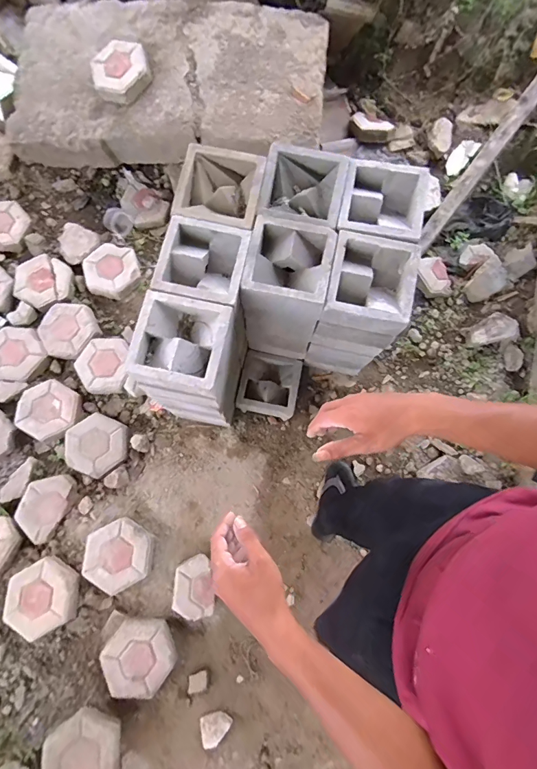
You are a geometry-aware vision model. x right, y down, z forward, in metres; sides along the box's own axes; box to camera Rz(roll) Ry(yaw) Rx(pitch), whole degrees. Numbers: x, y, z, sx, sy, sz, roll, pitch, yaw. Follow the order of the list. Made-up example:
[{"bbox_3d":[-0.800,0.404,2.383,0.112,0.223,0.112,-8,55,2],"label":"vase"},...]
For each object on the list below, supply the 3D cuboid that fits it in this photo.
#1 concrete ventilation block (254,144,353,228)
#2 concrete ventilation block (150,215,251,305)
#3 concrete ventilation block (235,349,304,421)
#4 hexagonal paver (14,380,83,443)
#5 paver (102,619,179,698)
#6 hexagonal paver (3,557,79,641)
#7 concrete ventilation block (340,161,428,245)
[{"bbox_3d":[0.088,-0.487,0.982,0.198,0.073,0.180,13,76,2],"label":"concrete ventilation block"},{"bbox_3d":[-0.156,-0.289,0.956,0.200,0.078,0.199,11,76,2],"label":"concrete ventilation block"},{"bbox_3d":[0.005,0.004,1.421,0.202,0.159,0.208,11,76,2],"label":"concrete ventilation block"},{"bbox_3d":[-0.779,0.091,1.383,0.214,0.040,0.213,26,77,6],"label":"hexagonal paver"},{"bbox_3d":[-0.393,0.822,1.198,0.215,0.046,0.207,5,76,0],"label":"paver"},{"bbox_3d":[-0.702,0.657,1.210,0.235,0.050,0.207,-28,78,-8],"label":"hexagonal paver"},{"bbox_3d":[0.285,-0.446,0.981,0.198,0.079,0.197,14,76,2],"label":"concrete ventilation block"}]

